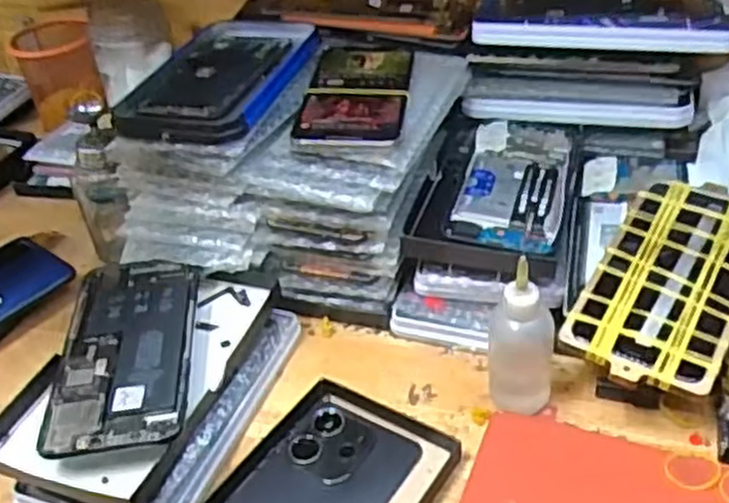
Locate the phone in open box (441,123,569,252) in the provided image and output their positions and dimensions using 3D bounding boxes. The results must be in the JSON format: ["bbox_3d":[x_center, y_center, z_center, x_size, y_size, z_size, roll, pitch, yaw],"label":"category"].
[{"bbox_3d":[0.107,-0.048,0.545,0.072,0.016,0.148,8,40,15],"label":"phone in open box"}]

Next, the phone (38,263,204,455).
[{"bbox_3d":[-0.141,0.057,0.454,0.075,0.011,0.149,-6,39,-1],"label":"phone"}]

